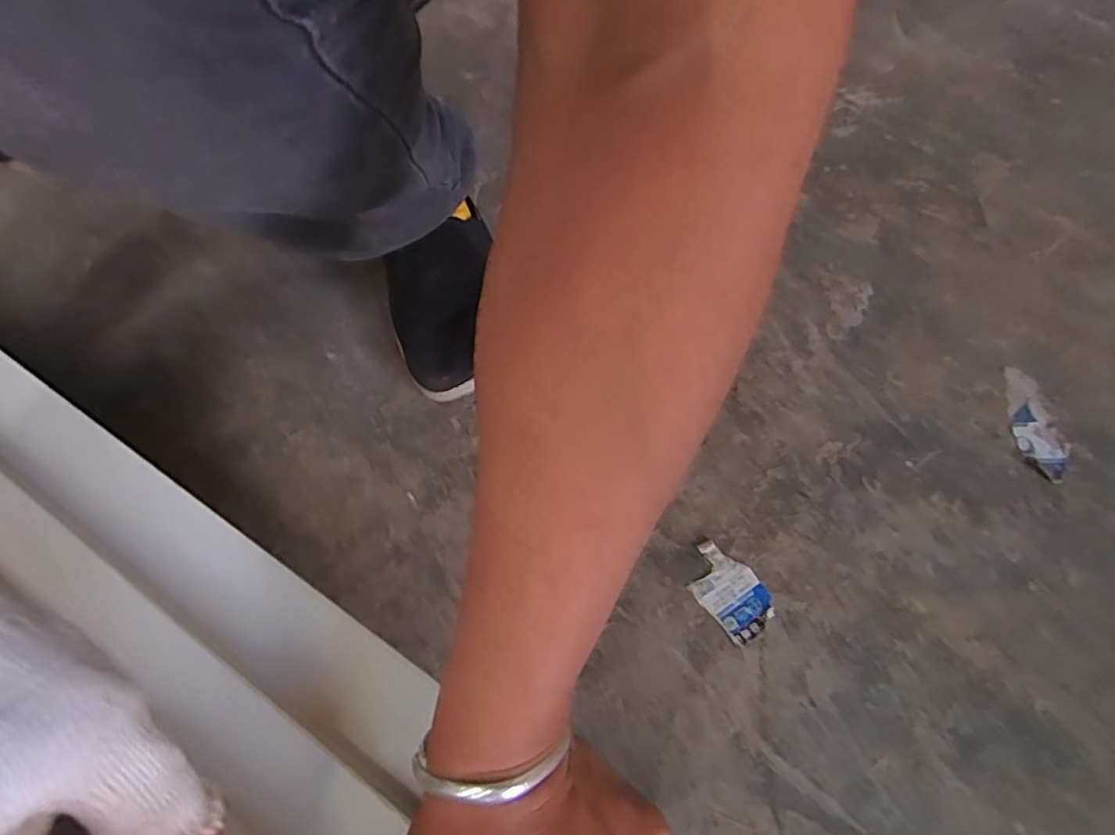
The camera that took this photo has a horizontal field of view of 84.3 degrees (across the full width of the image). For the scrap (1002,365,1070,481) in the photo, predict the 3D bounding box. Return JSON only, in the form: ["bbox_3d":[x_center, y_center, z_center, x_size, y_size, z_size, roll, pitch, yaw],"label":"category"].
[{"bbox_3d":[0.400,0.004,0.519,0.040,0.008,0.099,-6,65,-4],"label":"scrap"}]

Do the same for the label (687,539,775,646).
[{"bbox_3d":[0.123,0.124,0.443,0.043,0.004,0.068,-37,71,-17],"label":"label"}]

